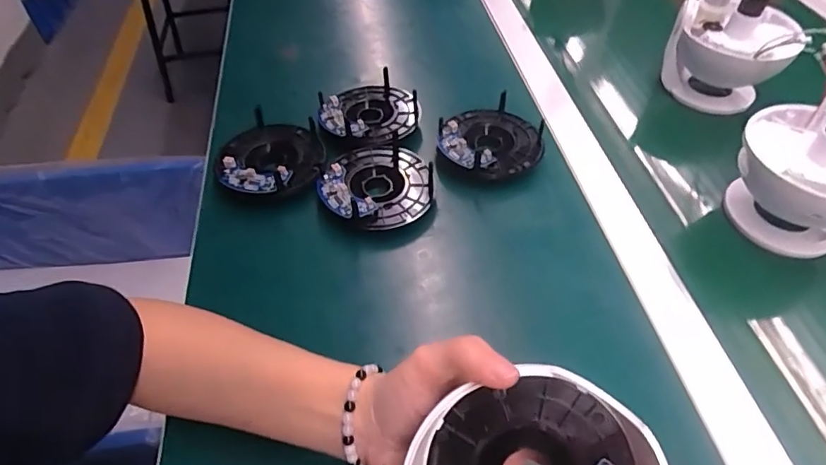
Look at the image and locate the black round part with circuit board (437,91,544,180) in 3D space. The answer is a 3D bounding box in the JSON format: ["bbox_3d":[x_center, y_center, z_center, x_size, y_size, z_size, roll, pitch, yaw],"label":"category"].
[{"bbox_3d":[0.073,-0.095,0.506,0.096,0.029,0.100,0,50,0],"label":"black round part with circuit board"}]

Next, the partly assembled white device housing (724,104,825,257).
[{"bbox_3d":[0.321,-0.042,0.423,0.091,0.118,0.113,-19,52,-15],"label":"partly assembled white device housing"}]

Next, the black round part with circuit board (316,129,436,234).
[{"bbox_3d":[-0.034,-0.043,0.466,0.097,0.031,0.098,0,50,0],"label":"black round part with circuit board"}]

